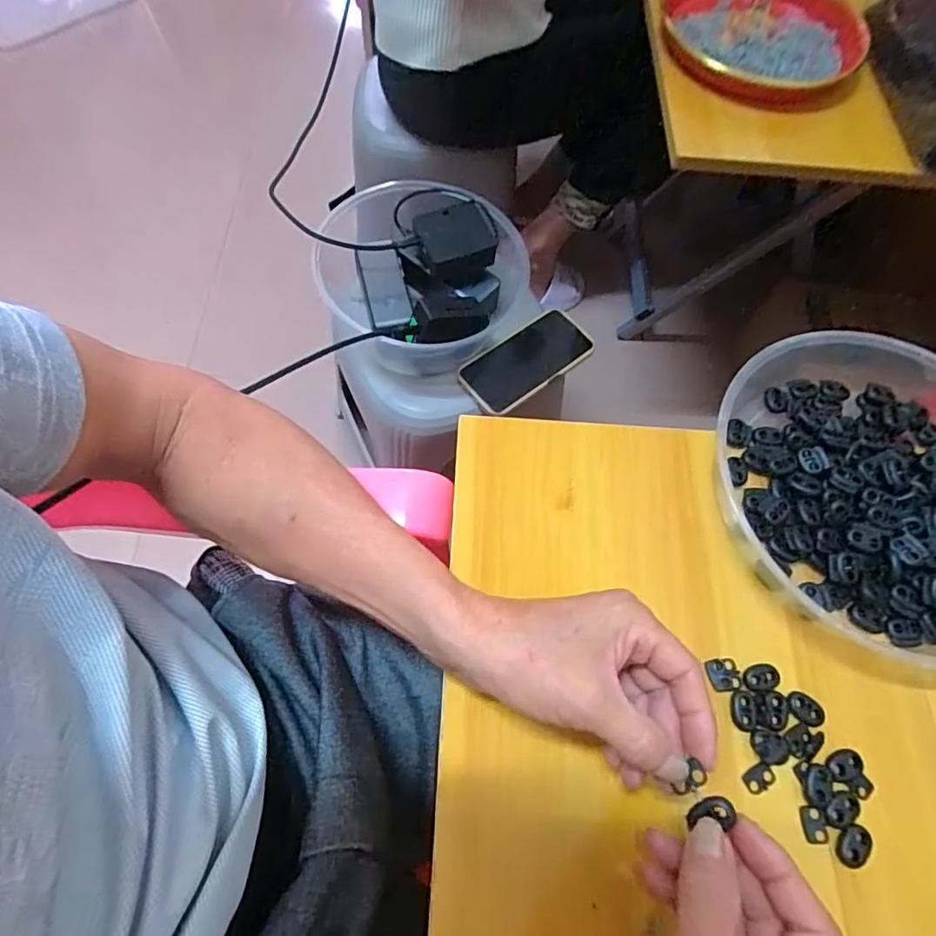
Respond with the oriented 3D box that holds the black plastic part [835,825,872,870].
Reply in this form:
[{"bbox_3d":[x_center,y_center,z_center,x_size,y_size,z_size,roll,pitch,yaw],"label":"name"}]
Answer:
[{"bbox_3d":[0.211,0.206,0.296,0.022,0.004,0.016,-36,72,-17],"label":"black plastic part"}]

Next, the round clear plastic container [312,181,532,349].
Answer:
[{"bbox_3d":[-0.071,-0.221,0.635,0.233,0.080,0.226,1,66,-2],"label":"round clear plastic container"}]

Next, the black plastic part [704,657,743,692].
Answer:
[{"bbox_3d":[0.156,0.126,0.331,0.019,0.004,0.018,-4,66,-4],"label":"black plastic part"}]

